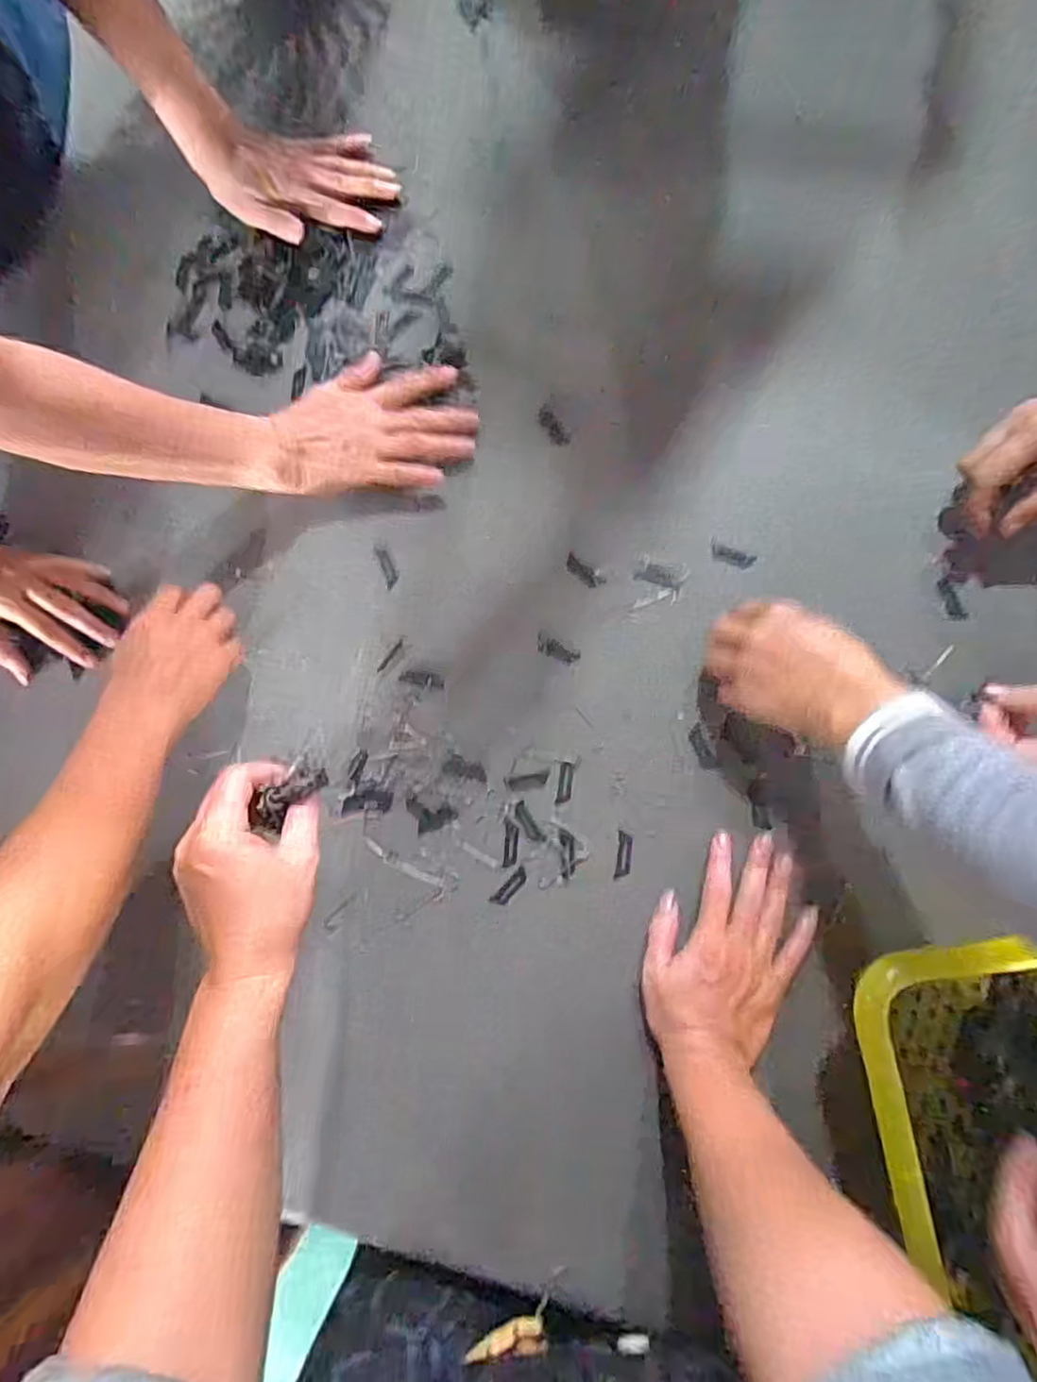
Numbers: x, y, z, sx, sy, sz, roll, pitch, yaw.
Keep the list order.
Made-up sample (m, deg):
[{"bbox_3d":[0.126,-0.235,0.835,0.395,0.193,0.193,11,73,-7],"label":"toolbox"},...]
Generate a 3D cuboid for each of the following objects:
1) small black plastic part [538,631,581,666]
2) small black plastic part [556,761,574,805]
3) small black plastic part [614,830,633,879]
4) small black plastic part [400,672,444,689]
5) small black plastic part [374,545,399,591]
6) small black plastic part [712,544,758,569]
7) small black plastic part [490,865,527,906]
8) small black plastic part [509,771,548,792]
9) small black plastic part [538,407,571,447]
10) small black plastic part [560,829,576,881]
[{"bbox_3d":[0.030,-0.032,0.536,0.035,0.004,0.014,25,85,8],"label":"small black plastic part"},{"bbox_3d":[0.035,0.070,0.527,0.011,0.004,0.031,7,83,7],"label":"small black plastic part"},{"bbox_3d":[0.077,0.121,0.513,0.011,0.004,0.034,6,83,7],"label":"small black plastic part"},{"bbox_3d":[-0.075,-0.008,0.543,0.035,0.004,0.011,13,84,7],"label":"small black plastic part"},{"bbox_3d":[-0.105,-0.100,0.557,0.011,0.004,0.036,-22,81,3],"label":"small black plastic part"},{"bbox_3d":[0.162,-0.101,0.526,0.034,0.004,0.012,20,85,8],"label":"small black plastic part"},{"bbox_3d":[-0.006,0.146,0.517,0.011,0.004,0.034,44,88,9],"label":"small black plastic part"},{"bbox_3d":[0.008,0.068,0.529,0.032,0.004,0.012,-11,81,4],"label":"small black plastic part"},{"bbox_3d":[0.027,-0.209,0.552,0.013,0.004,0.034,-31,80,1],"label":"small black plastic part"},{"bbox_3d":[0.037,0.121,0.518,0.011,0.004,0.036,-3,82,5],"label":"small black plastic part"}]

